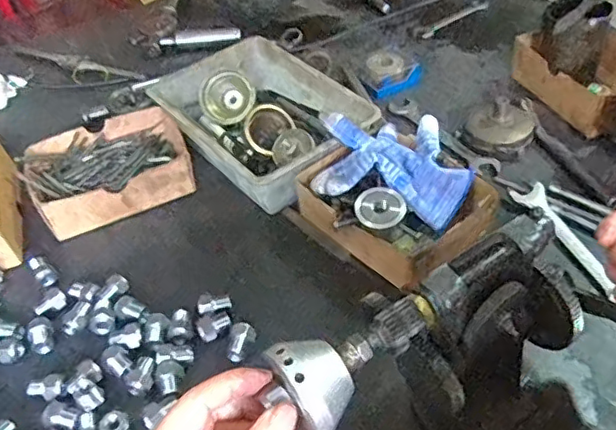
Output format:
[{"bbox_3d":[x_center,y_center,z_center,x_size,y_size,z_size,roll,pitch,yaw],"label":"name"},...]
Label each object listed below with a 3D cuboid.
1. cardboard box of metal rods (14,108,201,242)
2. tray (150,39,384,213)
[{"bbox_3d":[-0.227,-0.054,0.671,0.173,0.054,0.137,-24,47,-16],"label":"cardboard box of metal rods"},{"bbox_3d":[-0.059,-0.113,0.696,0.169,0.071,0.251,-33,50,-24],"label":"tray"}]

